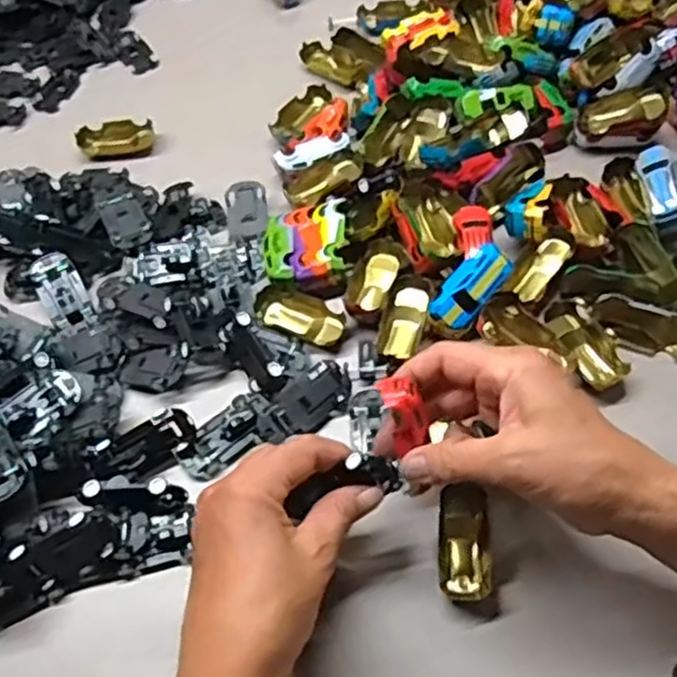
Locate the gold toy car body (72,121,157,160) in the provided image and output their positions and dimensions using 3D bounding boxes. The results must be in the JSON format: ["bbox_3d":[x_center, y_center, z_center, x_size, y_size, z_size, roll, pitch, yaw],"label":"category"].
[{"bbox_3d":[-0.188,-0.171,0.613,0.061,0.017,0.031,-14,57,-4],"label":"gold toy car body"}]

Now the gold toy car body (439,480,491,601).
[{"bbox_3d":[0.071,0.117,0.413,0.027,0.020,0.064,0,58,5],"label":"gold toy car body"}]

